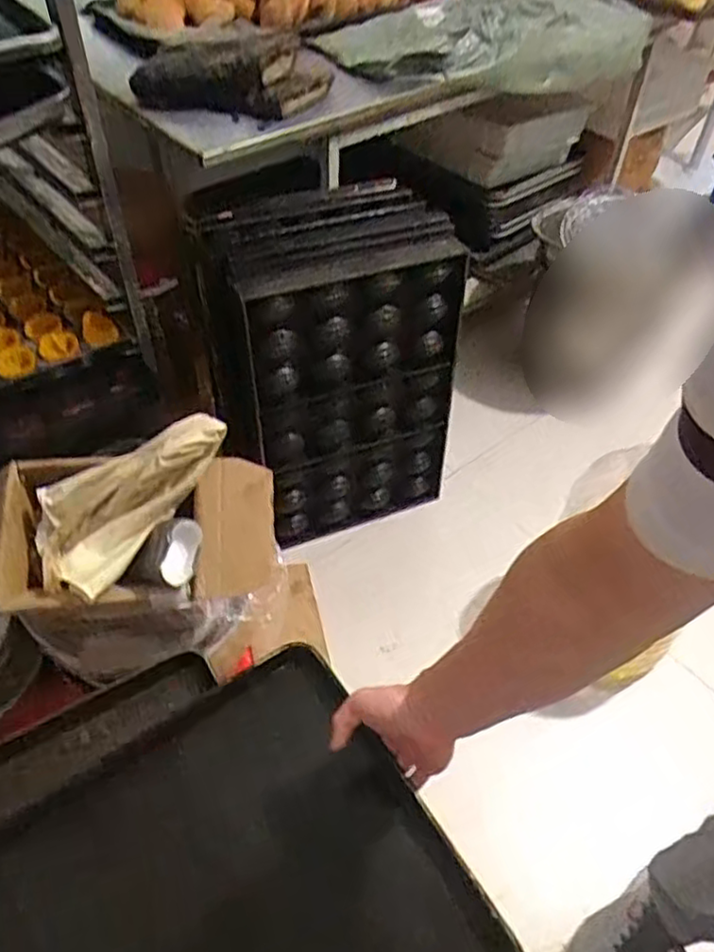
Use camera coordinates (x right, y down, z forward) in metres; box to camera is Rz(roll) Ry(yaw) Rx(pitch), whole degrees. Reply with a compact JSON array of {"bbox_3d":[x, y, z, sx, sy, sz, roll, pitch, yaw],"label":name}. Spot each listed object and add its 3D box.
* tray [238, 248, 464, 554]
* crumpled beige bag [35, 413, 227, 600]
[{"bbox_3d":[0.005,-0.130,1.336,0.402,0.587,0.048,-17,45,-18],"label":"tray"},{"bbox_3d":[-0.287,0.030,0.896,0.292,0.065,0.155,-39,57,1],"label":"crumpled beige bag"}]

